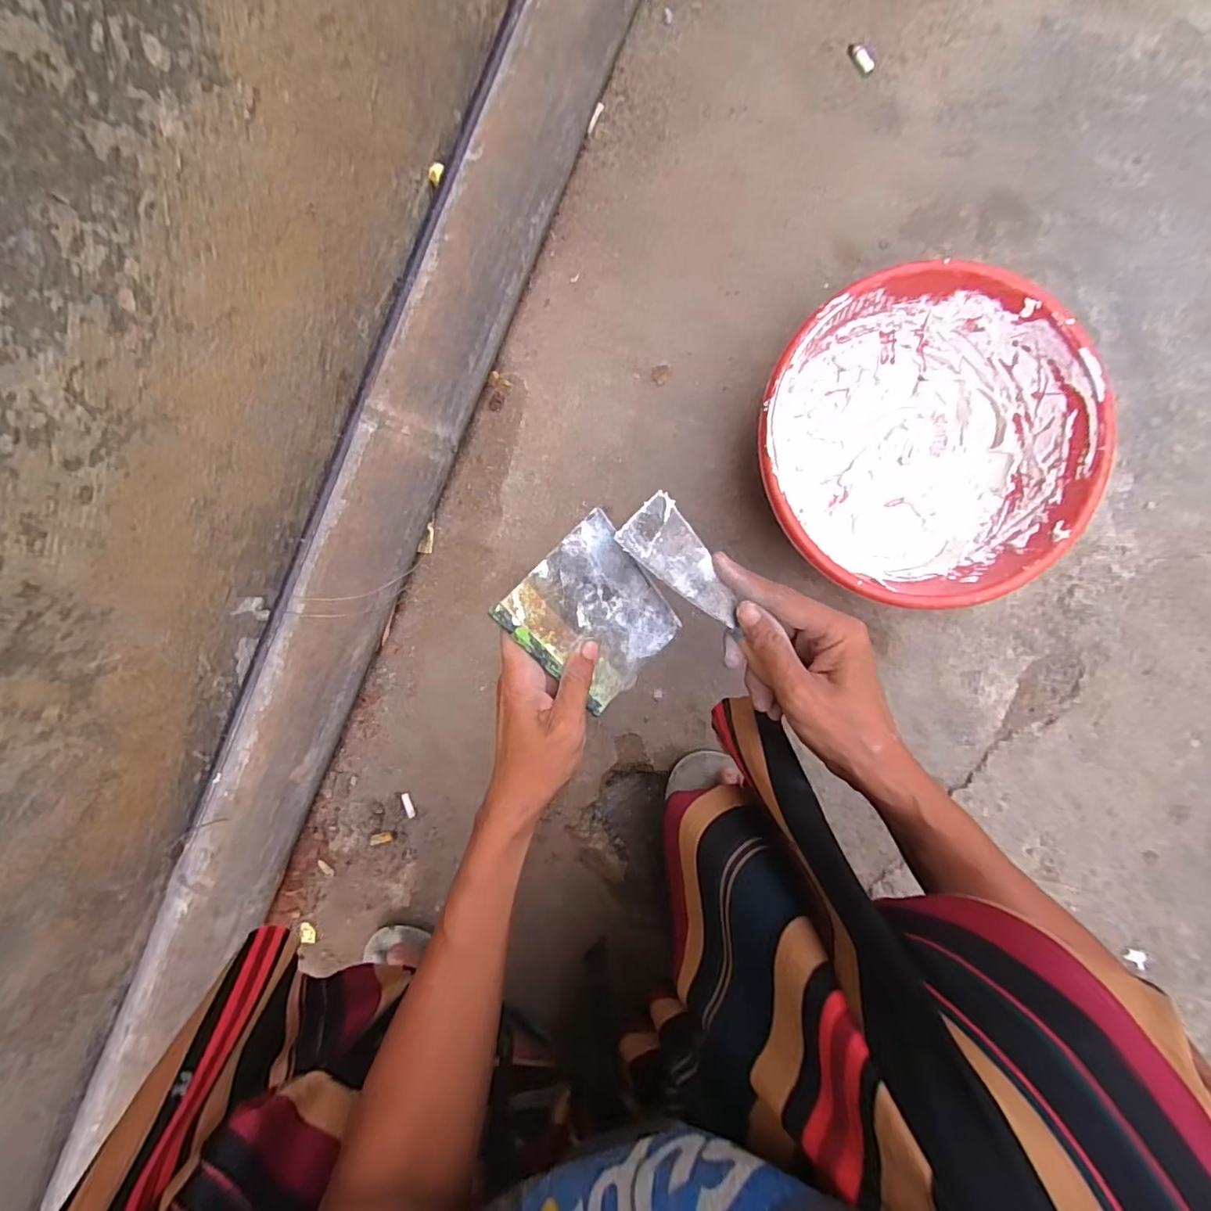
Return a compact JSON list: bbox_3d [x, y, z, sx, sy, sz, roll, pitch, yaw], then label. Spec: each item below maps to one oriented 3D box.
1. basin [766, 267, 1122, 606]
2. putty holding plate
[{"bbox_3d":[0.255,-0.131,0.472,0.249,0.099,0.248,0,91,3],"label":"basin"},{"bbox_3d":[-0.005,0.010,0.358,0.087,0.004,0.116,-45,127,-8],"label":"putty holding plate"}]

